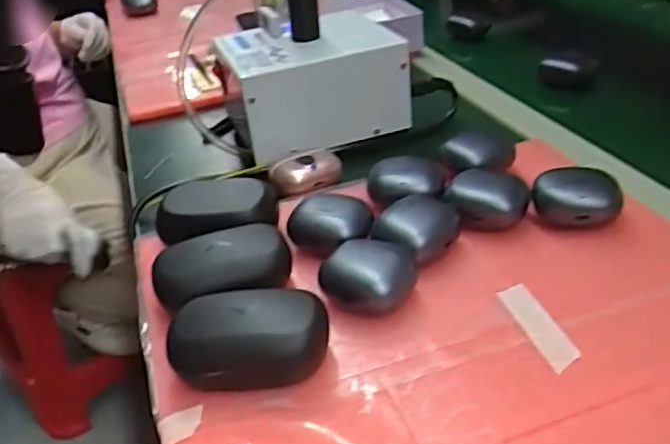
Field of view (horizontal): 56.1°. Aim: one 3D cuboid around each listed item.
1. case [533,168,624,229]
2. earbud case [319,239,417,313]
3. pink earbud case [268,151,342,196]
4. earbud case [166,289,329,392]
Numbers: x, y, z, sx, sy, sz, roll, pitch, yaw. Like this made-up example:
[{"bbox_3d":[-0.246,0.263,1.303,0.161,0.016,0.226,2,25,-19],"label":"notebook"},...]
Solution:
[{"bbox_3d":[0.167,-0.015,0.437,0.057,0.031,0.041,8,35,21],"label":"case"},{"bbox_3d":[0.021,0.035,0.385,0.051,0.029,0.046,8,35,20],"label":"earbud case"},{"bbox_3d":[-0.025,-0.041,0.523,0.058,0.020,0.034,-6,33,0],"label":"pink earbud case"},{"bbox_3d":[-0.046,0.065,0.348,0.085,0.035,0.044,-3,33,4],"label":"earbud case"}]

